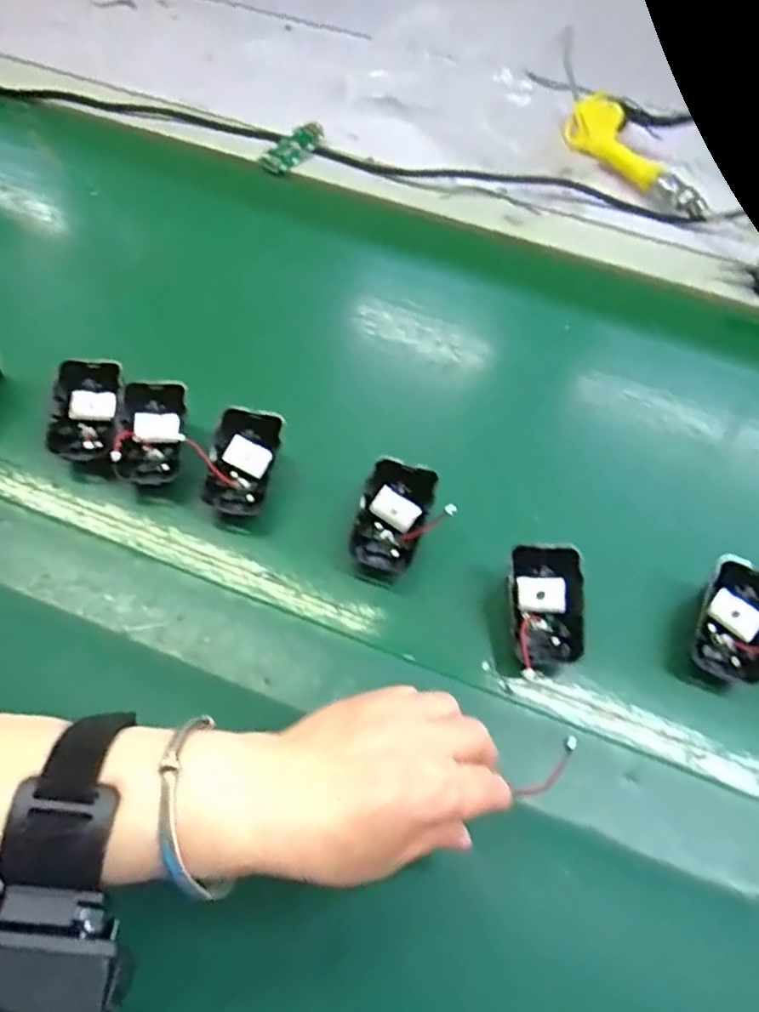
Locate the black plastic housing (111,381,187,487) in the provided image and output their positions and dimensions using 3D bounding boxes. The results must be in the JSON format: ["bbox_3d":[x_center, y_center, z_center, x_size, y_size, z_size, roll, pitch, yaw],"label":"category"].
[{"bbox_3d":[-0.149,-0.047,0.447,0.052,0.034,0.066,-3,61,-5],"label":"black plastic housing"}]

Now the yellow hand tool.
[{"bbox_3d":[0.237,-0.331,0.636,0.059,0.025,0.184,-16,62,-11],"label":"yellow hand tool"}]

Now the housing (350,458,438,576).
[{"bbox_3d":[0.008,0.006,0.420,0.043,0.029,0.063,19,61,7],"label":"housing"}]

